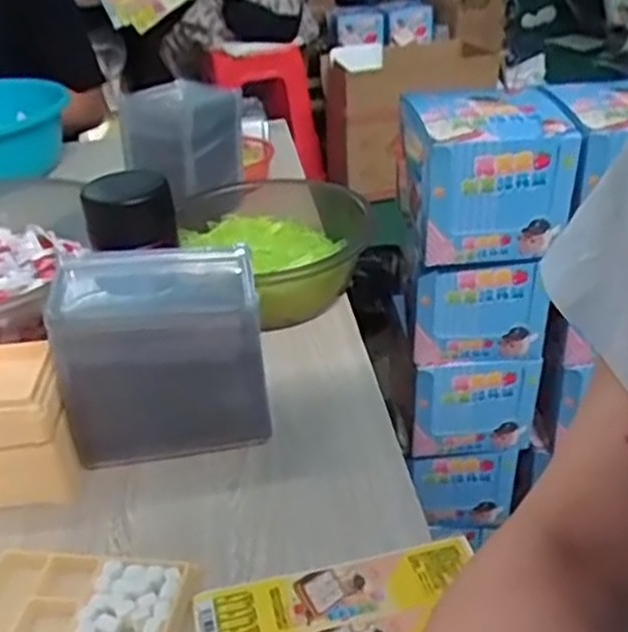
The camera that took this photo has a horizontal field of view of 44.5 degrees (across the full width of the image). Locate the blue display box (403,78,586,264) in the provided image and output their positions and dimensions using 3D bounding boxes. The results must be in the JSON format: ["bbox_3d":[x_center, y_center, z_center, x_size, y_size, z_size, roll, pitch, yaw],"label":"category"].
[{"bbox_3d":[0.173,-0.151,0.805,0.148,0.138,0.134,-6,31,-3],"label":"blue display box"}]

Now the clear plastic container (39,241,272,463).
[{"bbox_3d":[-0.112,0.029,0.571,0.139,0.131,0.089,-9,32,-8],"label":"clear plastic container"}]

